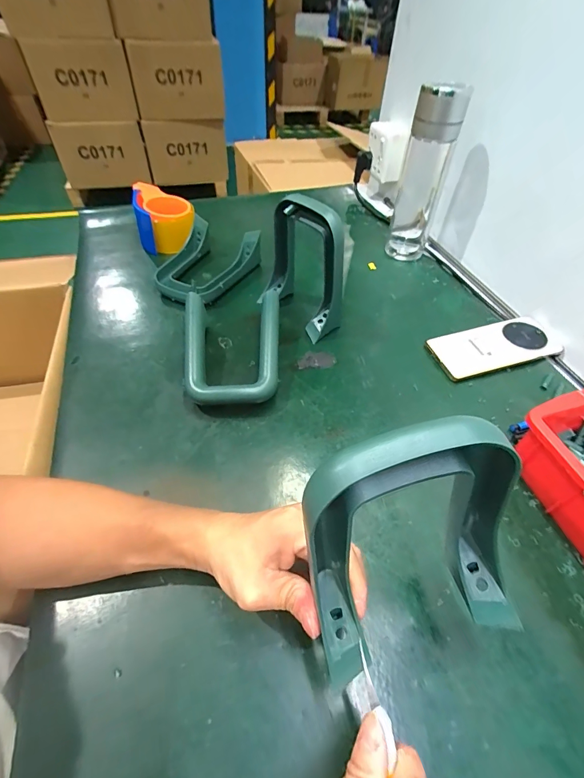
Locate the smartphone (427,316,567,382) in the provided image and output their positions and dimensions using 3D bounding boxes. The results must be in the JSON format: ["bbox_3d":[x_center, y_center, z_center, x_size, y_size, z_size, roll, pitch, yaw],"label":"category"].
[{"bbox_3d":[0.270,-0.058,0.481,0.163,0.010,0.073,-14,56,-7],"label":"smartphone"}]

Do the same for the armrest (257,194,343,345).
[{"bbox_3d":[0.012,-0.166,0.483,0.061,0.162,0.129,-35,58,-26],"label":"armrest"}]

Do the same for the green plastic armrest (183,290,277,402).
[{"bbox_3d":[-0.078,-0.050,0.448,0.122,0.057,0.163,-1,50,-1],"label":"green plastic armrest"}]

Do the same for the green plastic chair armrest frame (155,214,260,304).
[{"bbox_3d":[-0.149,-0.205,0.583,0.134,0.061,0.161,24,54,19],"label":"green plastic chair armrest frame"}]

